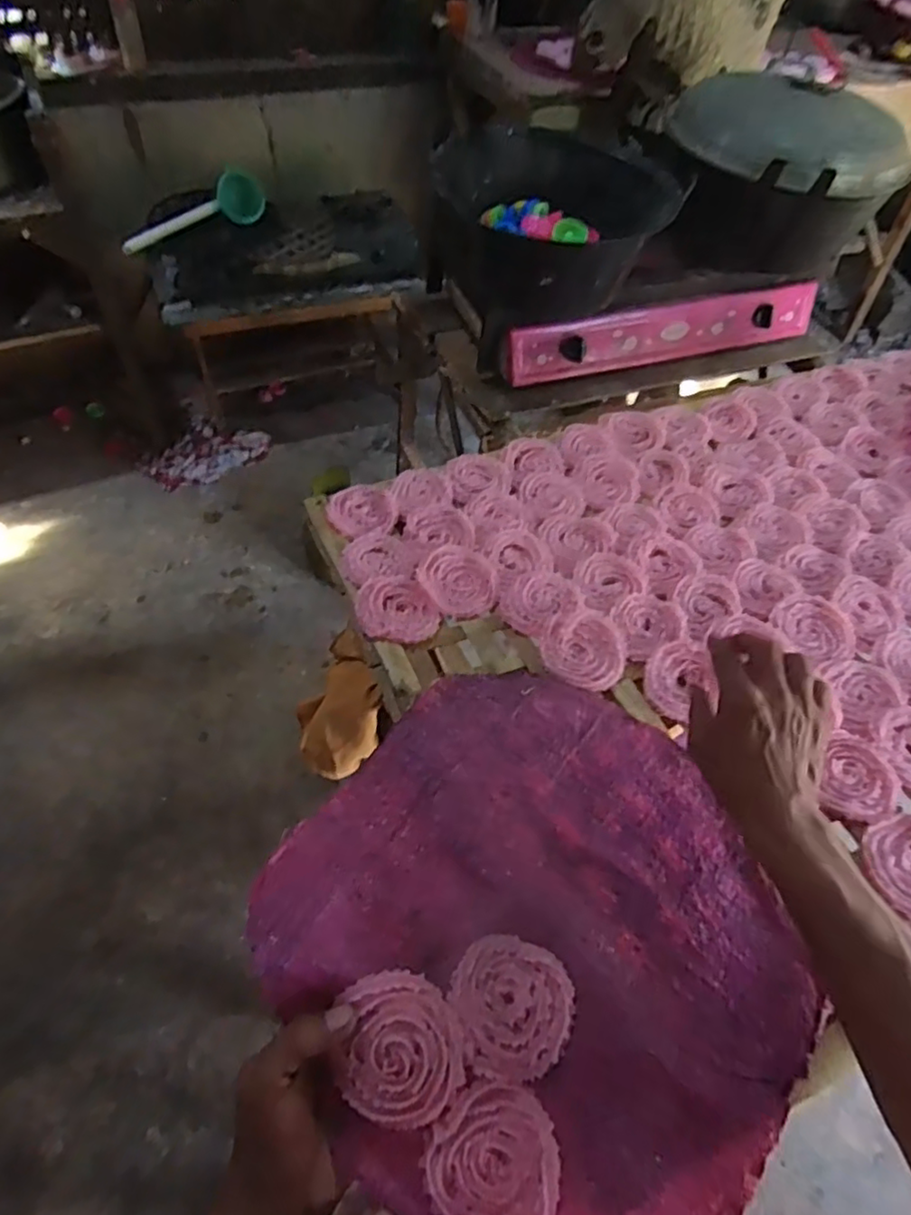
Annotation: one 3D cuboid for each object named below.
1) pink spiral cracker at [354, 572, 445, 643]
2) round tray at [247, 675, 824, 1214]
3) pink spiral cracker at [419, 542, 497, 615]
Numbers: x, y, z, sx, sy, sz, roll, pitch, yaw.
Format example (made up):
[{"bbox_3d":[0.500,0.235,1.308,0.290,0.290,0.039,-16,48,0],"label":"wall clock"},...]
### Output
[{"bbox_3d":[-0.053,0.000,0.603,0.077,0.018,0.075,2,54,-3],"label":"pink spiral cracker"},{"bbox_3d":[0.057,0.200,0.425,0.326,0.056,0.334,34,61,20],"label":"round tray"},{"bbox_3d":[0.003,-0.029,0.632,0.072,0.006,0.084,-28,60,-22],"label":"pink spiral cracker"}]

